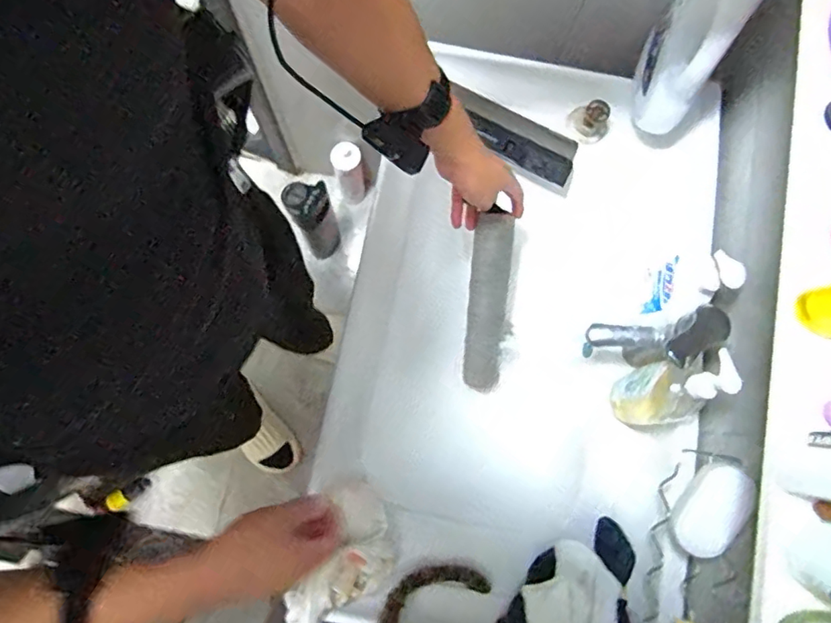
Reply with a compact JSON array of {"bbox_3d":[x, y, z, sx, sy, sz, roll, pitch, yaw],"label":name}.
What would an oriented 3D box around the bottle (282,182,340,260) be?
[{"bbox_3d":[-0.249,-0.222,1.376,0.100,0.310,0.093,-25,81,-6],"label":"bottle"}]

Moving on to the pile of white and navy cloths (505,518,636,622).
[{"bbox_3d":[0.192,0.370,0.630,0.151,0.078,0.214,3,79,-1],"label":"pile of white and navy cloths"}]

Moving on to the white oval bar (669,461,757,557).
[{"bbox_3d":[0.311,0.208,0.558,0.059,0.028,0.096,37,93,44],"label":"white oval bar"}]

